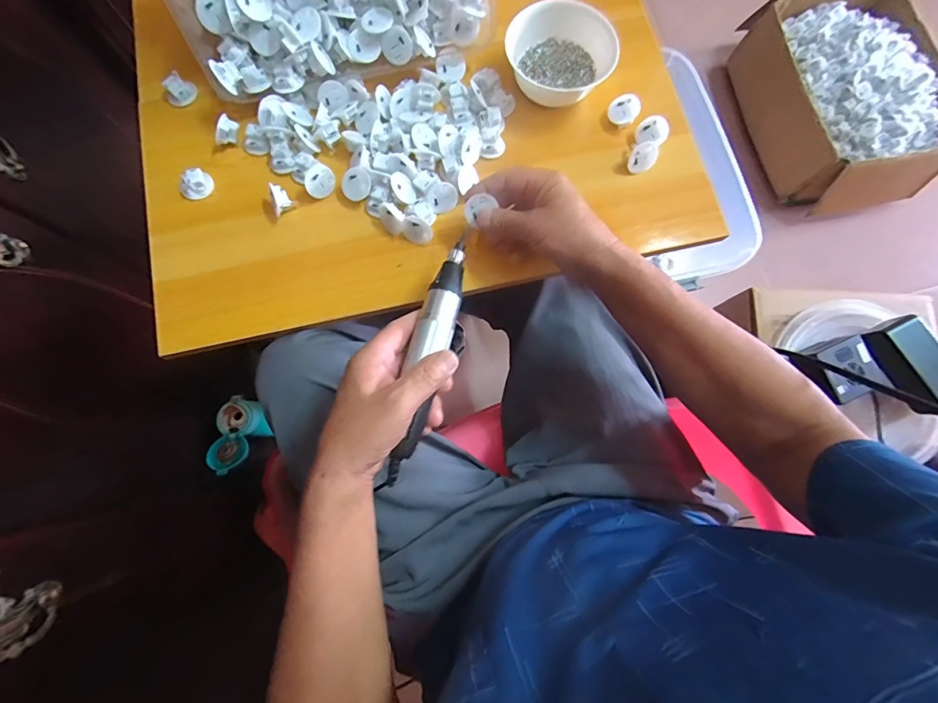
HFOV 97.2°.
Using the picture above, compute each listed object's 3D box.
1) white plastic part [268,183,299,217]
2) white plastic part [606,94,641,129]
[{"bbox_3d":[-0.196,-0.157,0.426,0.025,0.024,0.021,-42,82,-9],"label":"white plastic part"},{"bbox_3d":[0.173,-0.267,0.461,0.033,0.018,0.033,-4,83,30],"label":"white plastic part"}]

